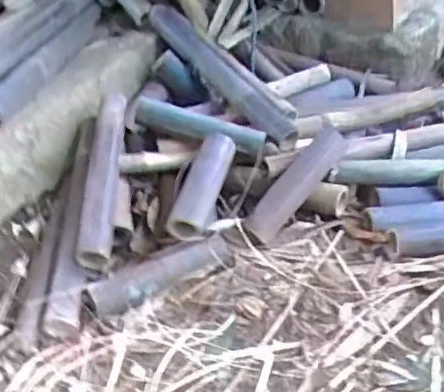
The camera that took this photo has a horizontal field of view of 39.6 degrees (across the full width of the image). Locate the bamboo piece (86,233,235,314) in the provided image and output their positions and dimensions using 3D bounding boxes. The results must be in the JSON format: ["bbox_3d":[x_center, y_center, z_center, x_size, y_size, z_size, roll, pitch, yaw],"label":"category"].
[{"bbox_3d":[-0.130,0.174,1.376,0.329,0.058,0.082,-19,40,-20],"label":"bamboo piece"}]

